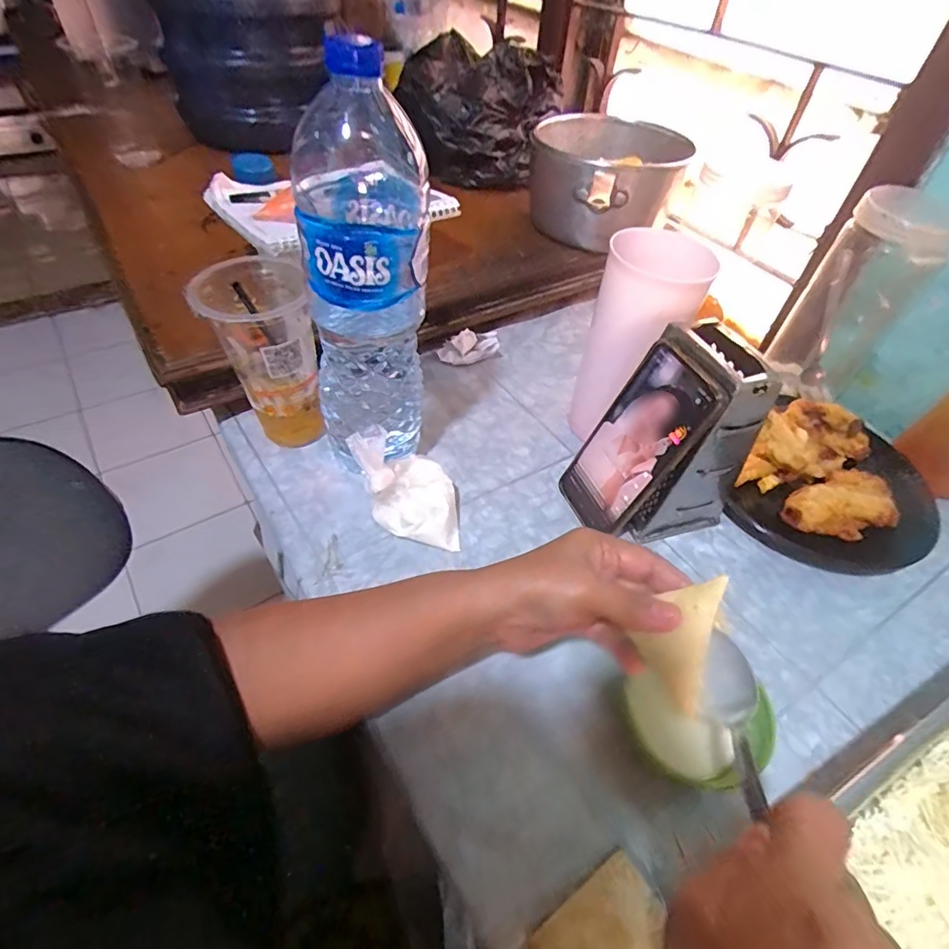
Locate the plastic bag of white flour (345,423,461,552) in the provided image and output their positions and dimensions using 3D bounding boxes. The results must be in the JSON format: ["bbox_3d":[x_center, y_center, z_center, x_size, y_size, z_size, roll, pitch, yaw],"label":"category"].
[{"bbox_3d":[-0.056,0.011,0.432,0.085,0.079,0.078,-6,49,-11],"label":"plastic bag of white flour"}]

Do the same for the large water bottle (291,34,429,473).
[{"bbox_3d":[-0.083,-0.125,0.403,0.084,0.299,0.090,-7,50,-10],"label":"large water bottle"}]

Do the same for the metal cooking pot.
[{"bbox_3d":[0.161,-0.362,0.645,0.181,0.093,0.198,9,49,3],"label":"metal cooking pot"}]

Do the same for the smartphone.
[{"bbox_3d":[0.131,-0.027,0.422,0.017,0.170,0.077,5,44,-31],"label":"smartphone"}]

